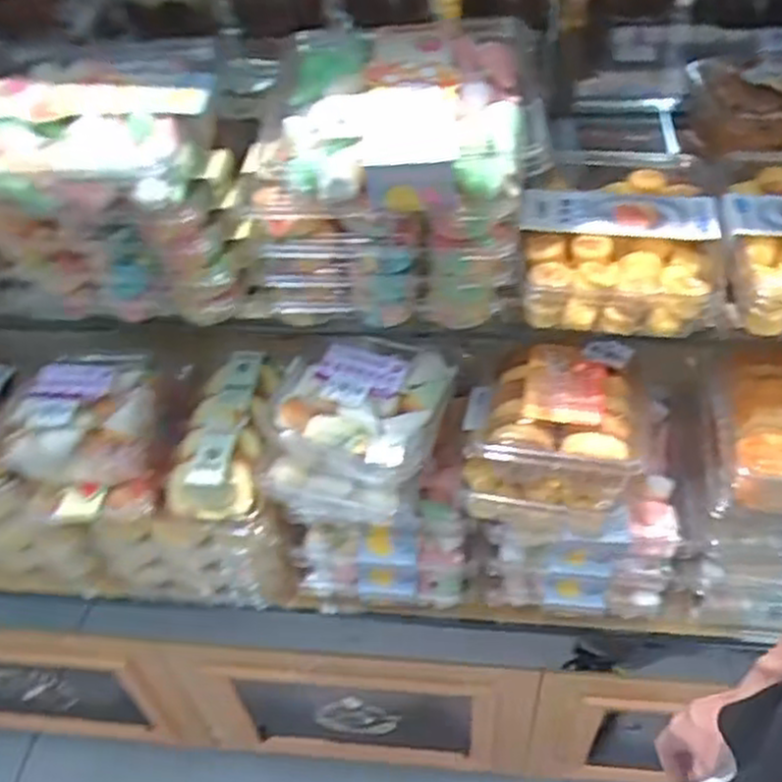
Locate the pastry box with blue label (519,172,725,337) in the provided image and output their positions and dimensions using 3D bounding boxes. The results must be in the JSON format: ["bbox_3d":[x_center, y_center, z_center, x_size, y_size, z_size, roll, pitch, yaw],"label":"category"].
[{"bbox_3d":[0.198,-0.125,0.685,0.171,0.061,0.183,0,46,6],"label":"pastry box with blue label"}]

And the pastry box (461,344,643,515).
[{"bbox_3d":[0.149,0.039,0.730,0.151,0.096,0.139,3,47,8],"label":"pastry box"}]

